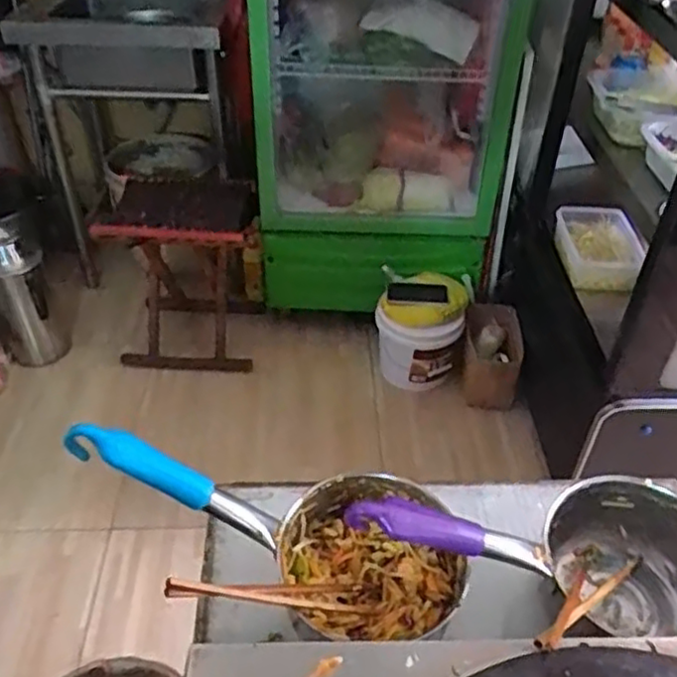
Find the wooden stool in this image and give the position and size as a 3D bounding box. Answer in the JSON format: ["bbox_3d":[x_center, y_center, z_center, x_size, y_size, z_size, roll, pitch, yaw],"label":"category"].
[{"bbox_3d":[-0.399,-0.162,1.775,0.367,0.435,0.277,-1,42,-4],"label":"wooden stool"}]

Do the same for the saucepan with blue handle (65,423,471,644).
[{"bbox_3d":[-0.056,0.152,0.587,0.342,0.081,0.126,29,38,-21],"label":"saucepan with blue handle"}]

